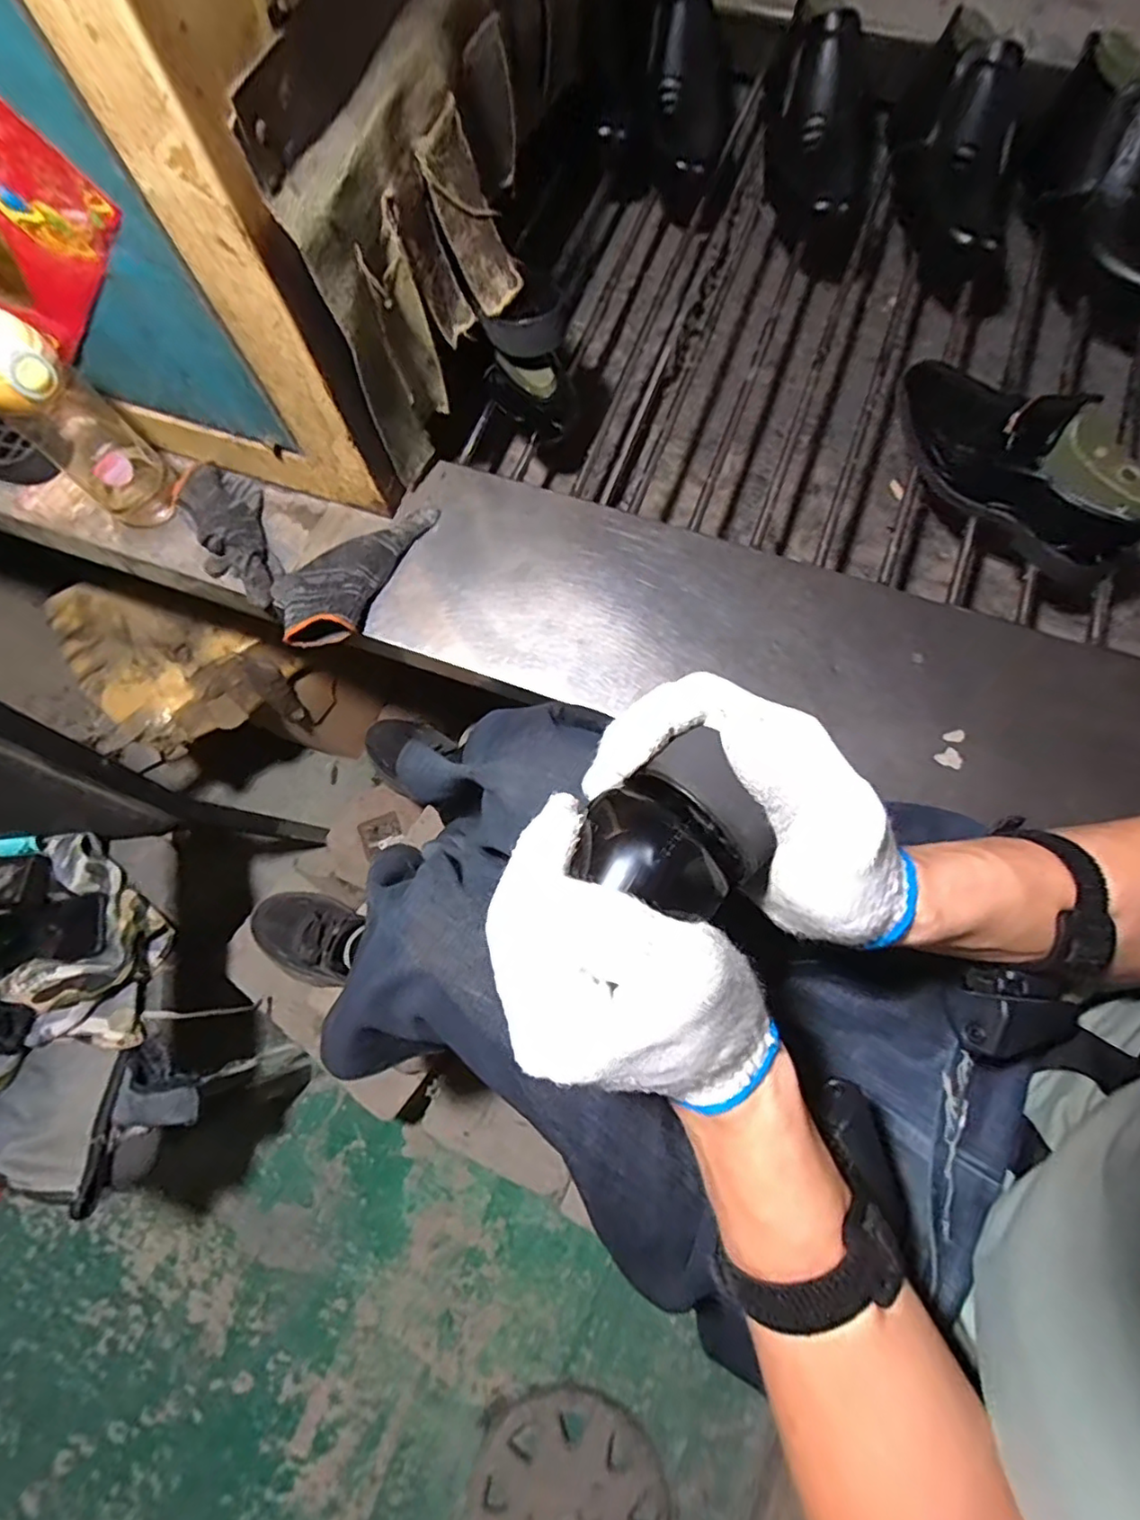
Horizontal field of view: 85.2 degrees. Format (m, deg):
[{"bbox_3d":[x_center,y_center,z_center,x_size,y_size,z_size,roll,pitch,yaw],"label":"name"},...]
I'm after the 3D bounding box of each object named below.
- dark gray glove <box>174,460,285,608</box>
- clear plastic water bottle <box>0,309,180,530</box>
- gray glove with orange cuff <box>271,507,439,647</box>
[{"bbox_3d":[-0.330,-0.221,0.603,0.076,0.034,0.149,-25,77,-4],"label":"dark gray glove"},{"bbox_3d":[-0.428,-0.286,0.545,0.070,0.191,0.073,42,81,10],"label":"clear plastic water bottle"},{"bbox_3d":[-0.209,-0.186,0.591,0.082,0.032,0.185,27,79,8],"label":"gray glove with orange cuff"}]

